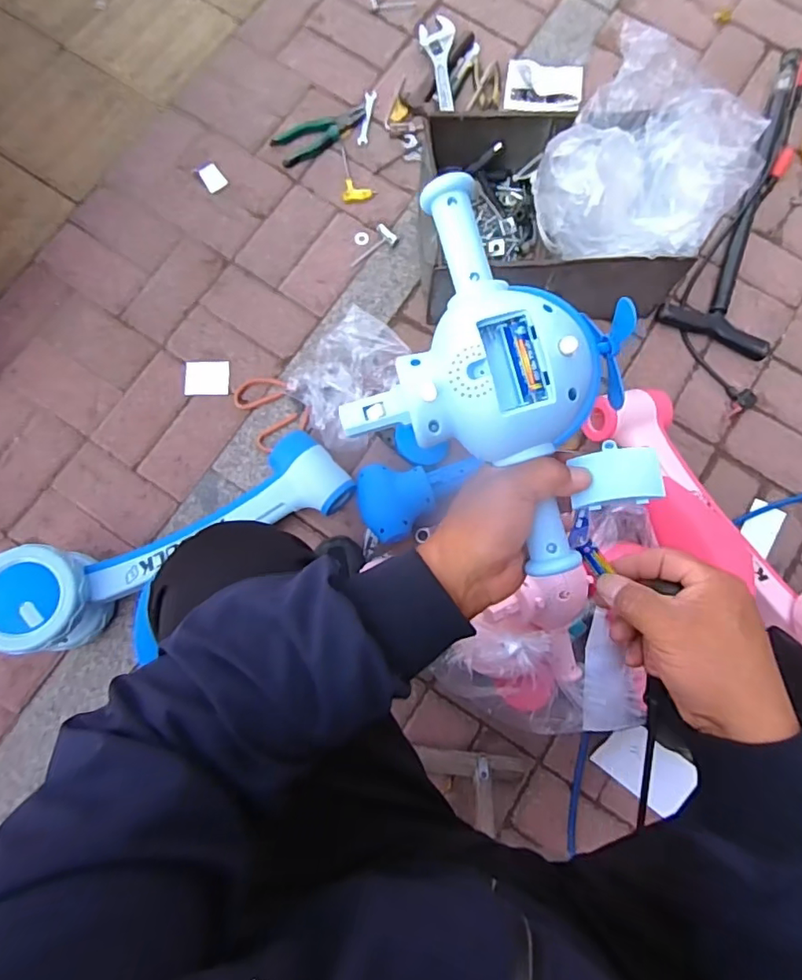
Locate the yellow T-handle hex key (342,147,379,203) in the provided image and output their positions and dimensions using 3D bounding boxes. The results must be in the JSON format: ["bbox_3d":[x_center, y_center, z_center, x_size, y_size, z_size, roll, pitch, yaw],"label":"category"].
[{"bbox_3d":[-0.083,-0.594,1.007,0.061,0.013,0.109,-9,83,-1],"label":"yellow T-handle hex key"}]

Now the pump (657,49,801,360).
[{"bbox_3d":[0.674,-0.537,0.986,0.196,0.037,0.611,26,81,3],"label":"pump"}]

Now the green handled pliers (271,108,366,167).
[{"bbox_3d":[-0.153,-0.676,1.014,0.181,0.012,0.066,-34,83,-6],"label":"green handled pliers"}]

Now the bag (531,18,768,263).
[{"bbox_3d":[0.363,-0.477,0.795,0.262,0.123,0.303,36,82,4],"label":"bag"}]

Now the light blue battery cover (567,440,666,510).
[{"bbox_3d":[0.149,-0.011,0.372,0.056,0.009,0.043,-6,80,15],"label":"light blue battery cover"}]

